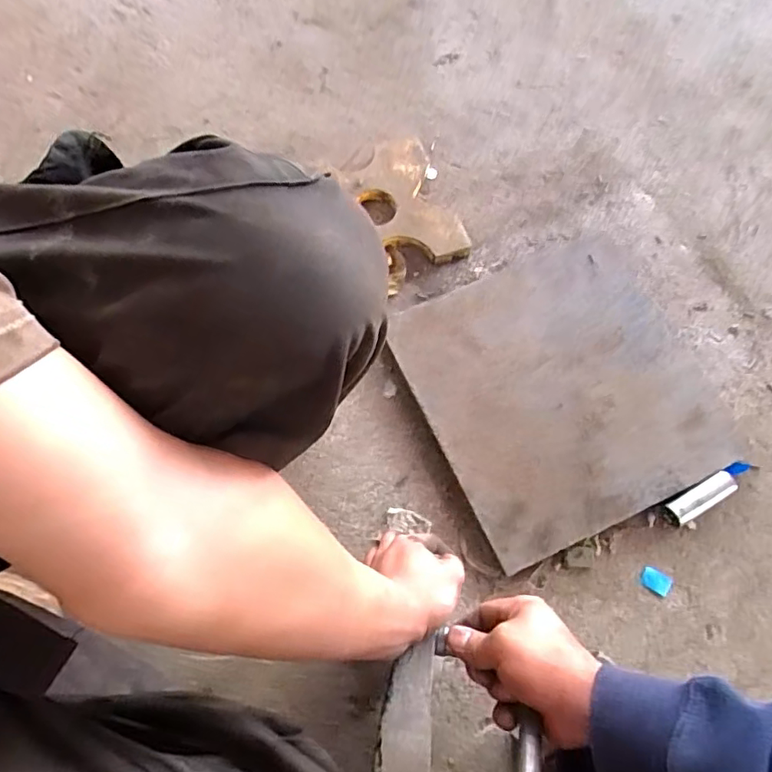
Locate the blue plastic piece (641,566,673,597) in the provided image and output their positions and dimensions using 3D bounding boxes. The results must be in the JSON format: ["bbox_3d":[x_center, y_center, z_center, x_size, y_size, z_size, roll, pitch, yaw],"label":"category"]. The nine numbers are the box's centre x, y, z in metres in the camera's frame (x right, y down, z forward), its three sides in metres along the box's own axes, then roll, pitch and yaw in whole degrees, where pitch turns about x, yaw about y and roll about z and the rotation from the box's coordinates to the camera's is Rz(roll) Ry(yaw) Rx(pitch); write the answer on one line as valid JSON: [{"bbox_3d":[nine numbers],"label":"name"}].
[{"bbox_3d":[0.271,0.197,0.570,0.029,0.005,0.020,31,77,8],"label":"blue plastic piece"}]

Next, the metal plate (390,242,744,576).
[{"bbox_3d":[0.185,-0.003,0.611,0.290,0.009,0.297,-24,72,-9],"label":"metal plate"}]

